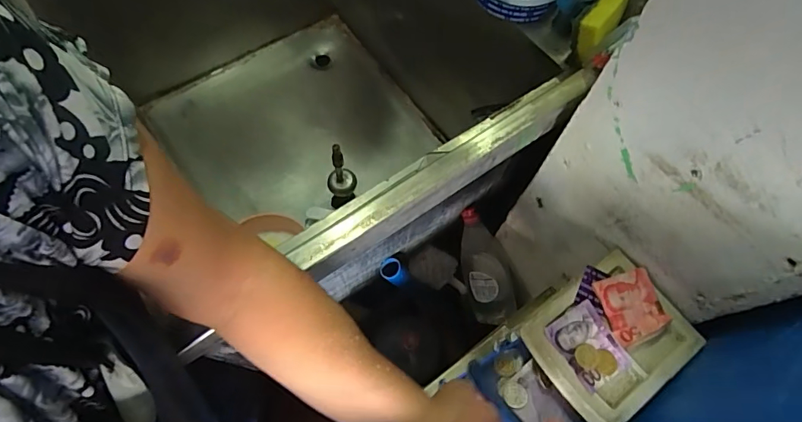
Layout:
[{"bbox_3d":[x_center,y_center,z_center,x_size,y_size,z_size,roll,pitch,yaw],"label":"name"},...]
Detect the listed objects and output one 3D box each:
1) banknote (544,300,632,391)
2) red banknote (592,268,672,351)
[{"bbox_3d":[0.204,0.146,0.494,0.062,0.009,0.079,-30,77,-14],"label":"banknote"},{"bbox_3d":[0.259,0.106,0.504,0.069,0.011,0.074,-14,67,-8],"label":"red banknote"}]

